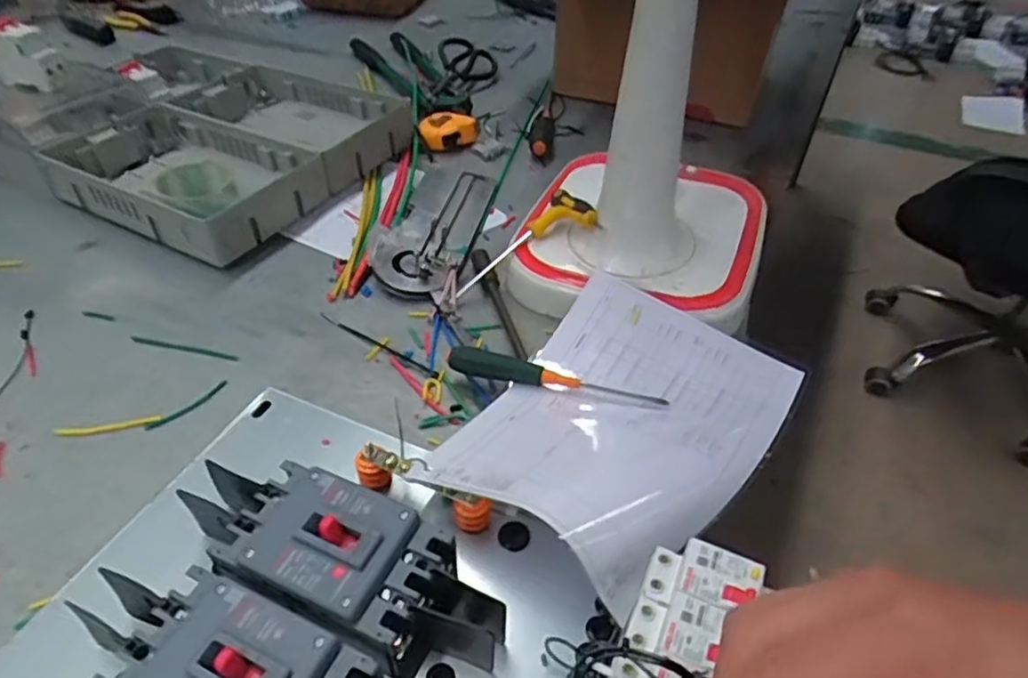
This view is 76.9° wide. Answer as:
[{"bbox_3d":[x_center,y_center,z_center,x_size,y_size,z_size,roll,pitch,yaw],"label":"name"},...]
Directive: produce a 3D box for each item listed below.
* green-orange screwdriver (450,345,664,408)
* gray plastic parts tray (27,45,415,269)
[{"bbox_3d":[0.035,0.035,0.556,0.189,0.025,0.017,11,44,11],"label":"green-orange screwdriver"},{"bbox_3d":[-0.442,-0.293,0.883,0.509,0.074,0.361,23,47,22],"label":"gray plastic parts tray"}]

